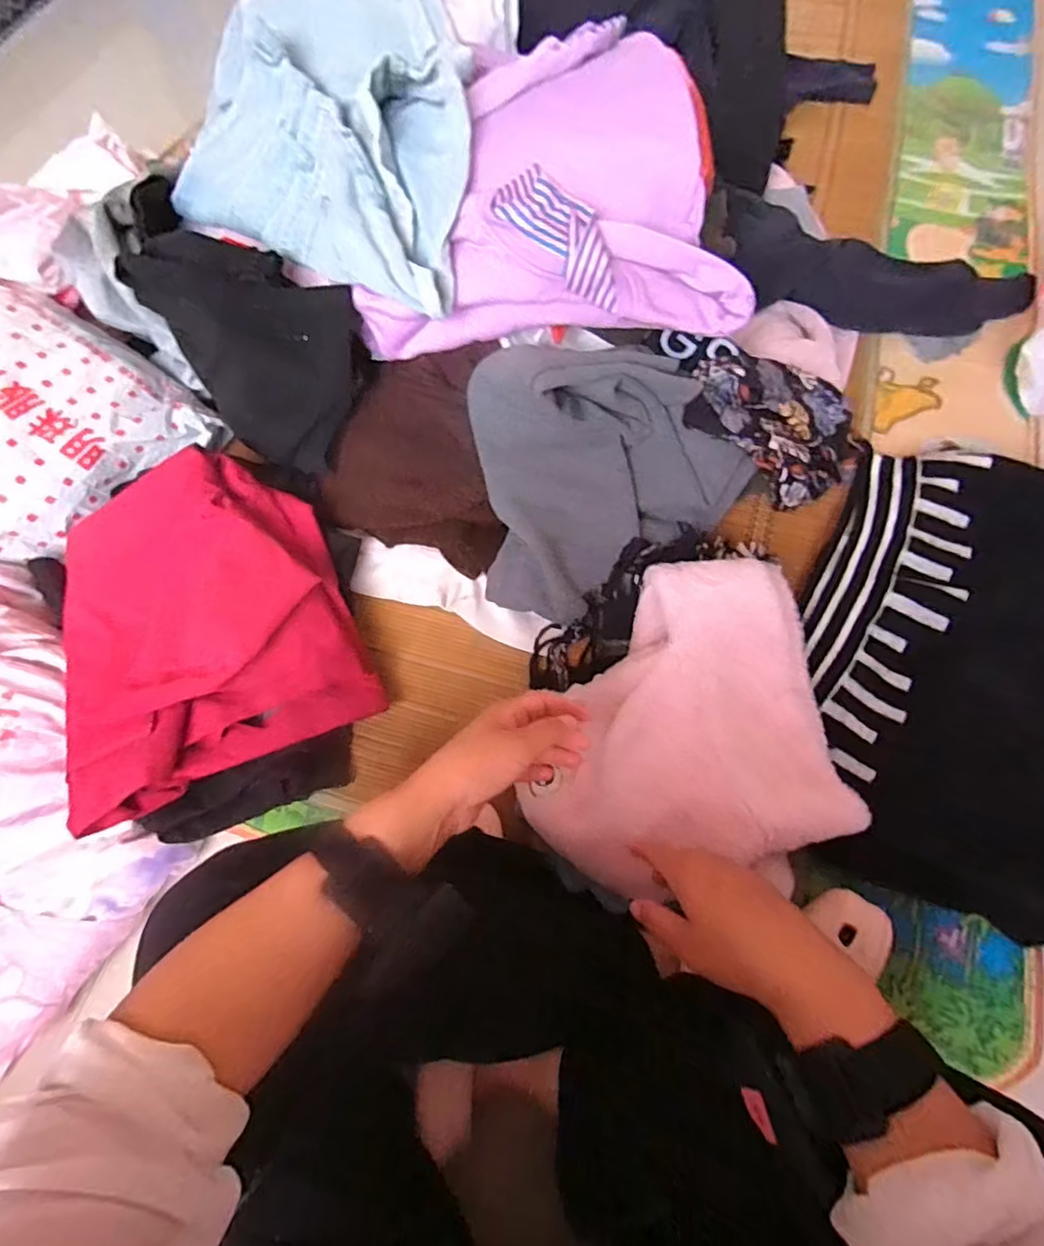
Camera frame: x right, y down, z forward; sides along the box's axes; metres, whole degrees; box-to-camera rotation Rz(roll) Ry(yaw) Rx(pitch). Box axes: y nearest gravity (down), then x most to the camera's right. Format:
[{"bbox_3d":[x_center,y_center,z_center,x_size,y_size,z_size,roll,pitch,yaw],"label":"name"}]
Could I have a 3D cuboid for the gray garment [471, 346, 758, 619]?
[{"bbox_3d":[0.096,-0.158,0.594,0.283,0.148,0.247,-8,68,0],"label":"gray garment"}]

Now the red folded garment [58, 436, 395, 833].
[{"bbox_3d":[-0.323,-0.001,0.588,0.272,0.092,0.335,-23,68,-6],"label":"red folded garment"}]

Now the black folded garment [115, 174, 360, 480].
[{"bbox_3d":[-0.303,-0.308,0.628,0.215,0.185,0.162,21,71,11],"label":"black folded garment"}]

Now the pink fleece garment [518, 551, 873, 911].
[{"bbox_3d":[0.160,0.090,0.499,0.238,0.075,0.305,34,73,15],"label":"pink fleece garment"}]

